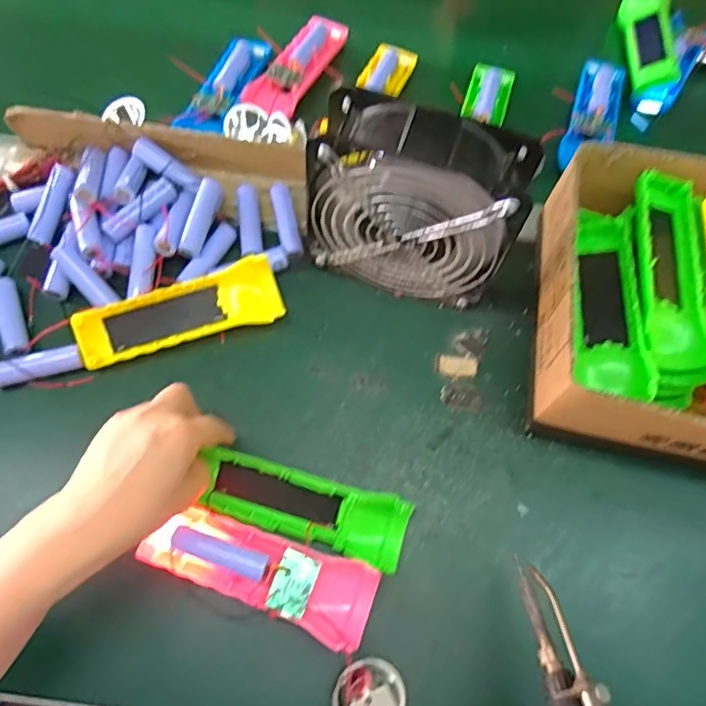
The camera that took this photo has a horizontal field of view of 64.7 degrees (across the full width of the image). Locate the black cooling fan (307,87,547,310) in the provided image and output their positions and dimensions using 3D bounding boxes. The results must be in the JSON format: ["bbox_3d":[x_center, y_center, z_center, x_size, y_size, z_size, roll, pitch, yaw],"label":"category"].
[{"bbox_3d":[0.046,-0.107,0.416,0.146,0.148,0.061,16,66,6],"label":"black cooling fan"}]

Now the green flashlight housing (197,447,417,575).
[{"bbox_3d":[-0.032,0.106,0.379,0.140,0.039,0.041,17,66,3],"label":"green flashlight housing"}]

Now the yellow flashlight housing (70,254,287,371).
[{"bbox_3d":[-0.135,-0.031,0.442,0.157,0.025,0.049,-18,88,-5],"label":"yellow flashlight housing"}]

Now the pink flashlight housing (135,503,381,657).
[{"bbox_3d":[-0.061,0.143,0.365,0.152,0.029,0.049,19,66,4],"label":"pink flashlight housing"}]

